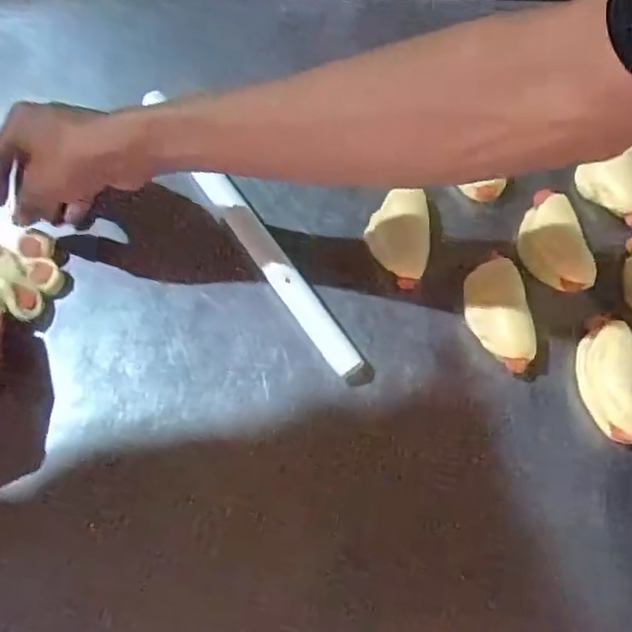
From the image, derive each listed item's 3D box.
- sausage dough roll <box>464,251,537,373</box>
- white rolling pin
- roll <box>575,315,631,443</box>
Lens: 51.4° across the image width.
[{"bbox_3d":[0.134,0.000,0.487,0.041,0.031,0.085,-7,66,-3],"label":"sausage dough roll"},{"bbox_3d":[-0.056,-0.071,0.522,0.023,0.022,0.308,-33,69,-13],"label":"white rolling pin"},{"bbox_3d":[0.206,0.044,0.464,0.038,0.034,0.090,-2,65,-1],"label":"roll"}]

